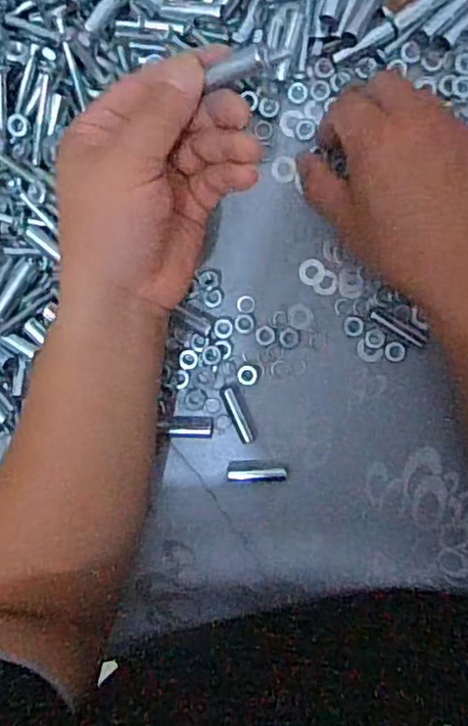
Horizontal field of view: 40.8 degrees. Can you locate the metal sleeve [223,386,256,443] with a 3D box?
[{"bbox_3d":[0.004,0.035,0.414,0.010,0.010,0.040,-21,94,5],"label":"metal sleeve"}]

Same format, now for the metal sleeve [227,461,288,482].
[{"bbox_3d":[0.016,0.073,0.418,0.039,0.012,0.014,4,96,3],"label":"metal sleeve"}]

